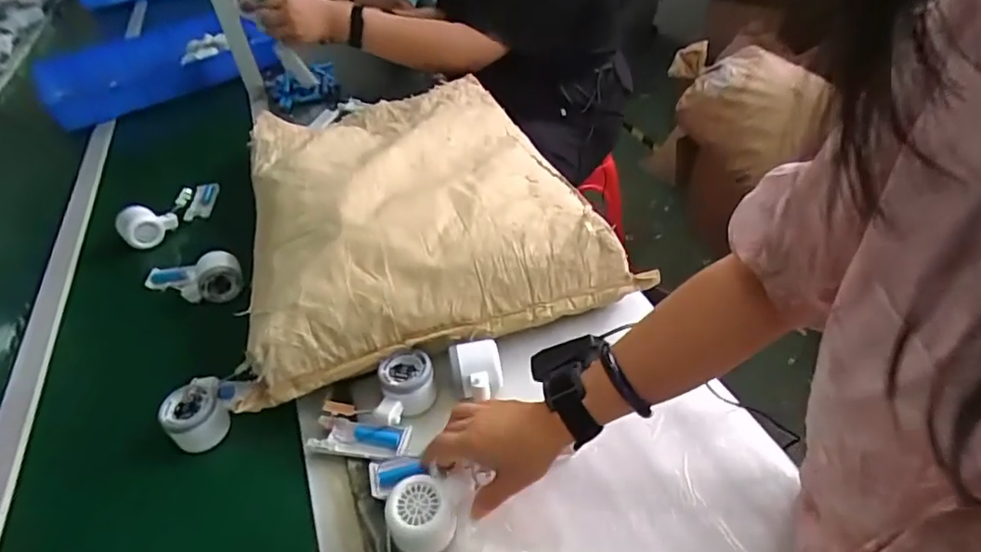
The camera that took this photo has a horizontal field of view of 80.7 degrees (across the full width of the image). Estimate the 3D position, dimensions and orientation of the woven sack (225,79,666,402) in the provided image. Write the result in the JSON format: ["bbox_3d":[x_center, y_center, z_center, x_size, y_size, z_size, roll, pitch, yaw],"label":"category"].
[{"bbox_3d":[-0.138,-0.152,0.857,0.463,0.105,0.635,-17,43,-11],"label":"woven sack"}]

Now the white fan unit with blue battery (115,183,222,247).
[{"bbox_3d":[-0.540,-0.113,0.979,0.069,0.058,0.173,17,48,24],"label":"white fan unit with blue battery"}]

